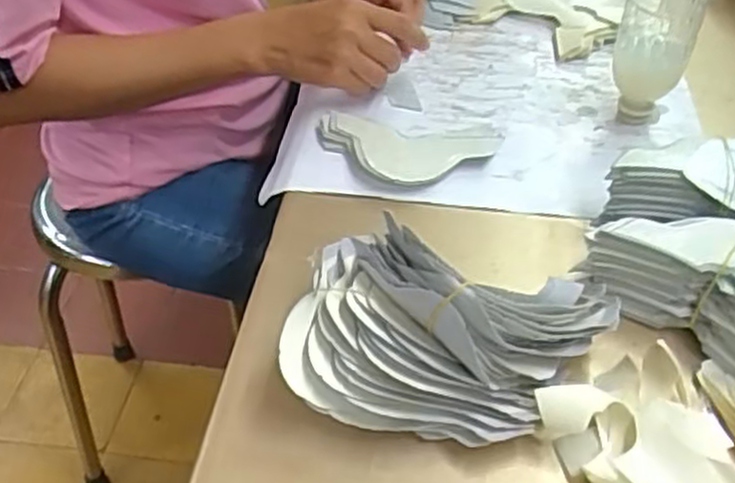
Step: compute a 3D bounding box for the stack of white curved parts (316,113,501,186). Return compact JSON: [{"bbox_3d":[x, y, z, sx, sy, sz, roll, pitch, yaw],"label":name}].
[{"bbox_3d":[0.024,-0.077,0.652,0.153,0.021,0.081,17,44,16],"label":"stack of white curved parts"}]

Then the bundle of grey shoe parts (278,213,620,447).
[{"bbox_3d":[0.045,0.056,0.464,0.185,0.075,0.121,15,44,15],"label":"bundle of grey shoe parts"}]

